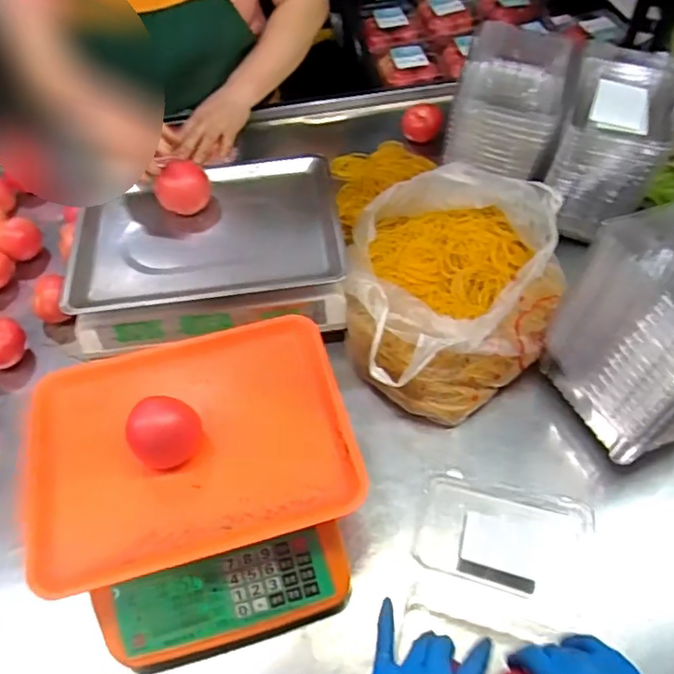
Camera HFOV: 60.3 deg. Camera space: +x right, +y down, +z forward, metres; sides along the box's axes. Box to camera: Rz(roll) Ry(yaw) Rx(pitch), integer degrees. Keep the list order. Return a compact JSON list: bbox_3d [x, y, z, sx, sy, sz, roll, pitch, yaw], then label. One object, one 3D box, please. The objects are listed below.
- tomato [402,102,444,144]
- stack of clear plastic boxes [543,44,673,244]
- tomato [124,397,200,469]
[{"bbox_3d":[0.144,-0.362,0.979,0.068,0.055,0.073,9,55,10],"label":"tomato"},{"bbox_3d":[0.368,-0.265,0.787,0.131,0.160,0.228,19,57,16],"label":"stack of clear plastic boxes"},{"bbox_3d":[-0.158,0.090,0.537,0.064,0.058,0.059,-1,53,2],"label":"tomato"}]

